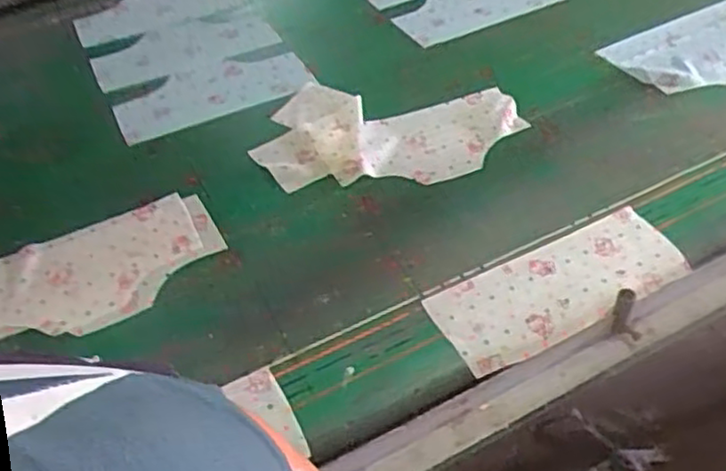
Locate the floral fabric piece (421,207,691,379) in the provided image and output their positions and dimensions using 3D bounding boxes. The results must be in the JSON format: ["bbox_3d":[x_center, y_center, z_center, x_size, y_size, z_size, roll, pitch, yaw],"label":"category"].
[{"bbox_3d":[0.241,0.062,0.833,0.313,0.018,0.131,-22,47,-18],"label":"floral fabric piece"}]

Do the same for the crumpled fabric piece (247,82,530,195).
[{"bbox_3d":[0.041,-0.158,1.072,0.381,0.028,0.236,3,45,6],"label":"crumpled fabric piece"}]

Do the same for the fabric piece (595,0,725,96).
[{"bbox_3d":[0.606,-0.326,1.194,0.323,0.018,0.220,-25,48,-21],"label":"fabric piece"}]

